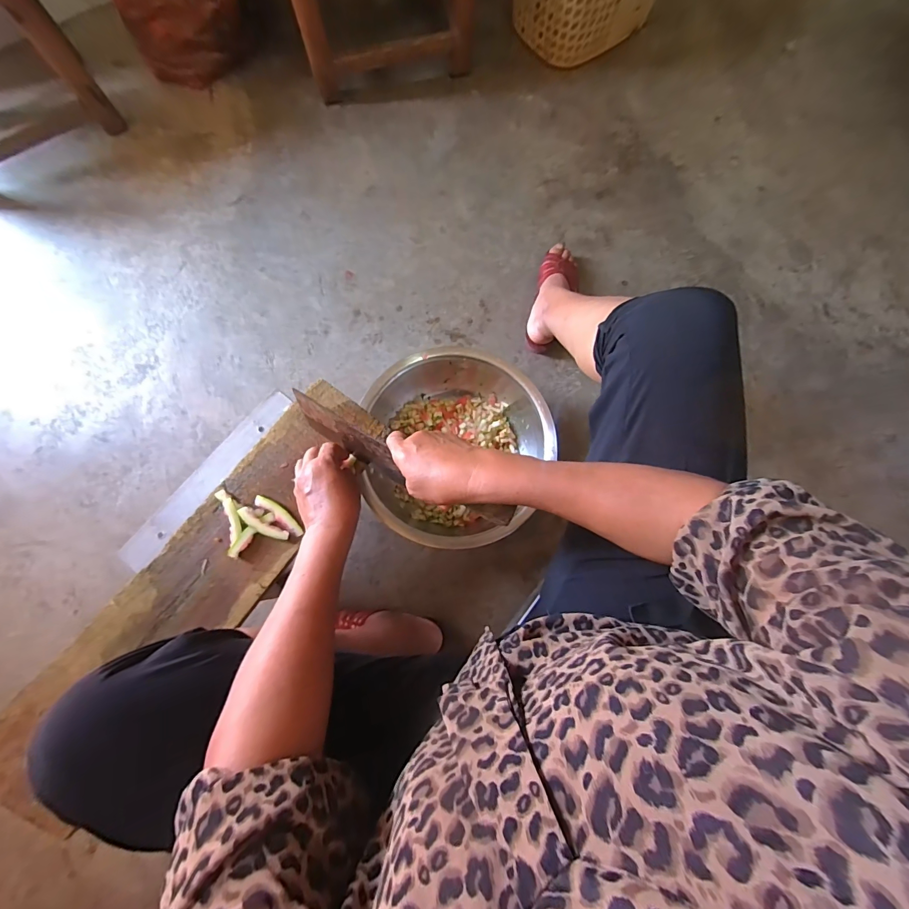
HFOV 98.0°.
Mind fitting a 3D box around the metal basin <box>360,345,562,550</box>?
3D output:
[{"bbox_3d":[0.003,-0.005,0.718,0.330,0.111,0.329,0,78,-1],"label":"metal basin"}]

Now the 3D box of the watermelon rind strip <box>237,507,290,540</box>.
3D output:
[{"bbox_3d":[-0.253,0.094,0.521,0.071,0.011,0.017,29,79,5],"label":"watermelon rind strip"}]

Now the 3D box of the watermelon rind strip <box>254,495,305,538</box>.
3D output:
[{"bbox_3d":[-0.234,0.081,0.526,0.074,0.011,0.018,38,80,7],"label":"watermelon rind strip"}]

